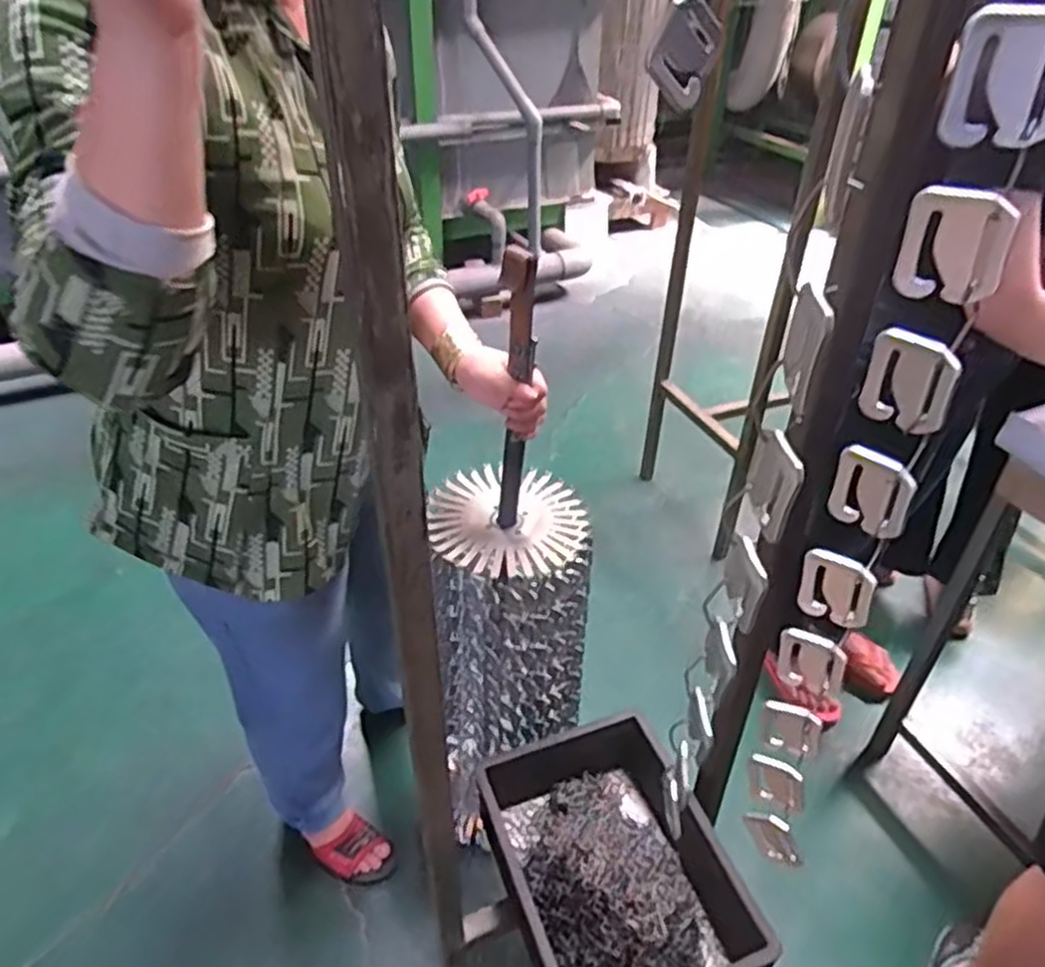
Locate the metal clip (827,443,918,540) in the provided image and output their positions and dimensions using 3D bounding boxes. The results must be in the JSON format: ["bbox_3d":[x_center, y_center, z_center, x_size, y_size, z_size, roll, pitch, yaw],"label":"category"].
[{"bbox_3d":[0.160,0.004,0.342,0.009,0.036,0.037,-29,49,-29],"label":"metal clip"}]

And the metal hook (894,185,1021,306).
[{"bbox_3d":[0.158,-0.087,0.273,0.035,0.038,0.007,28,48,29],"label":"metal hook"}]

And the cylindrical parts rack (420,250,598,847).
[{"bbox_3d":[-0.006,0.053,0.942,0.186,0.675,0.223,-4,41,-5],"label":"cylindrical parts rack"}]

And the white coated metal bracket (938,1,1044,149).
[{"bbox_3d":[0.156,-0.128,0.236,0.035,0.039,0.006,20,45,21],"label":"white coated metal bracket"}]

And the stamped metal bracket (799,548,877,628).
[{"bbox_3d":[0.159,0.053,0.379,0.034,0.038,0.011,29,48,29],"label":"stamped metal bracket"}]

